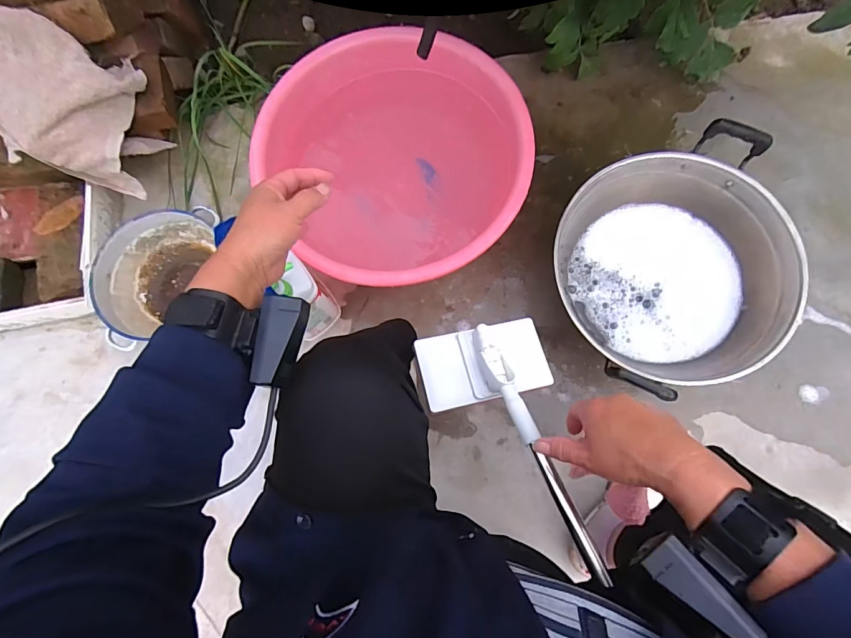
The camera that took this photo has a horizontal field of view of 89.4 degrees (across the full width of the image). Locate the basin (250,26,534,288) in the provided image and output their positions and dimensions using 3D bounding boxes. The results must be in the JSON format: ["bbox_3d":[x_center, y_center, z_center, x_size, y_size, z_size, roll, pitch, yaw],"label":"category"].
[{"bbox_3d":[-0.052,-0.254,0.746,0.426,0.161,0.408,0,82,3],"label":"basin"}]

